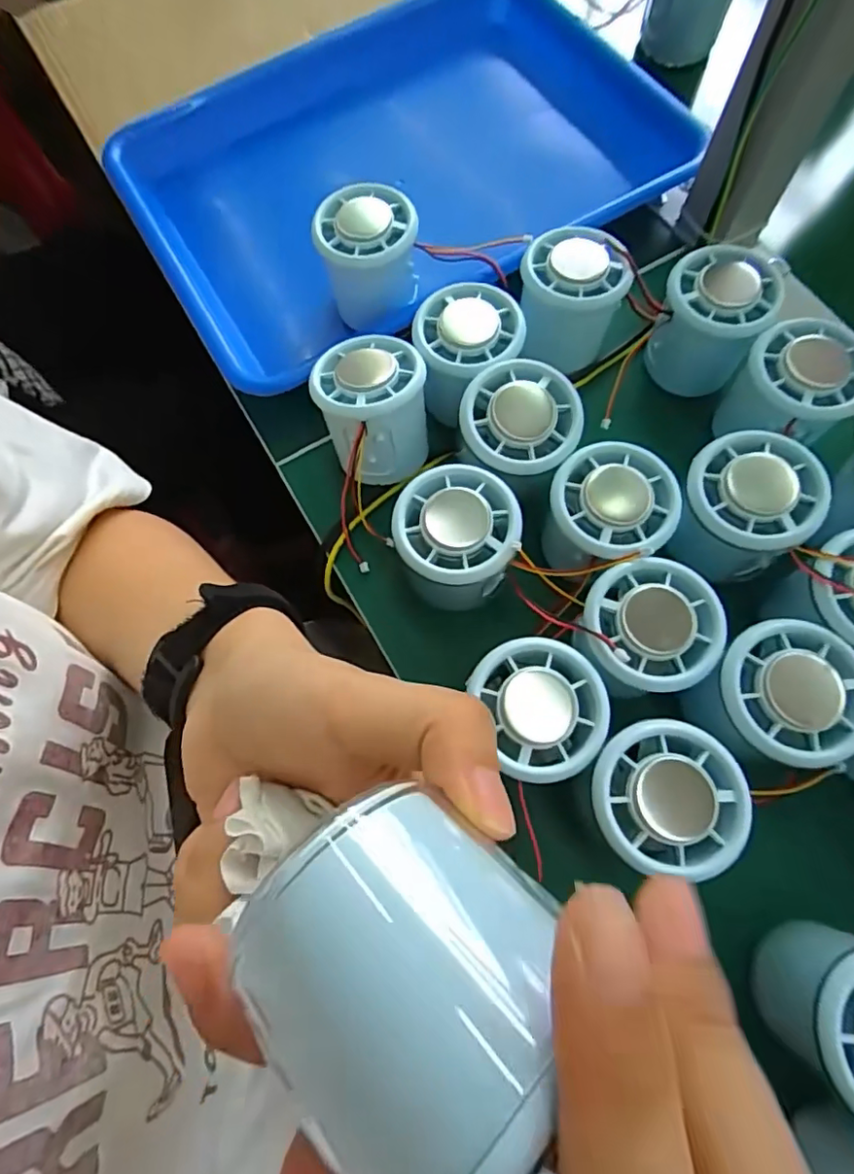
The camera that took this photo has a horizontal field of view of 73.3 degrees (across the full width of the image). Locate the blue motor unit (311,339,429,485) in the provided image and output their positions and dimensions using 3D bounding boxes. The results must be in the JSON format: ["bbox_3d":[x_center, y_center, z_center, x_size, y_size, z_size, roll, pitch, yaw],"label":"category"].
[{"bbox_3d":[-0.027,-0.091,0.300,0.053,0.062,0.058,-1,72,2],"label":"blue motor unit"}]

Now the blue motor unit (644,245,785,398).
[{"bbox_3d":[0.153,-0.143,0.313,0.052,0.059,0.050,-1,72,2],"label":"blue motor unit"}]

